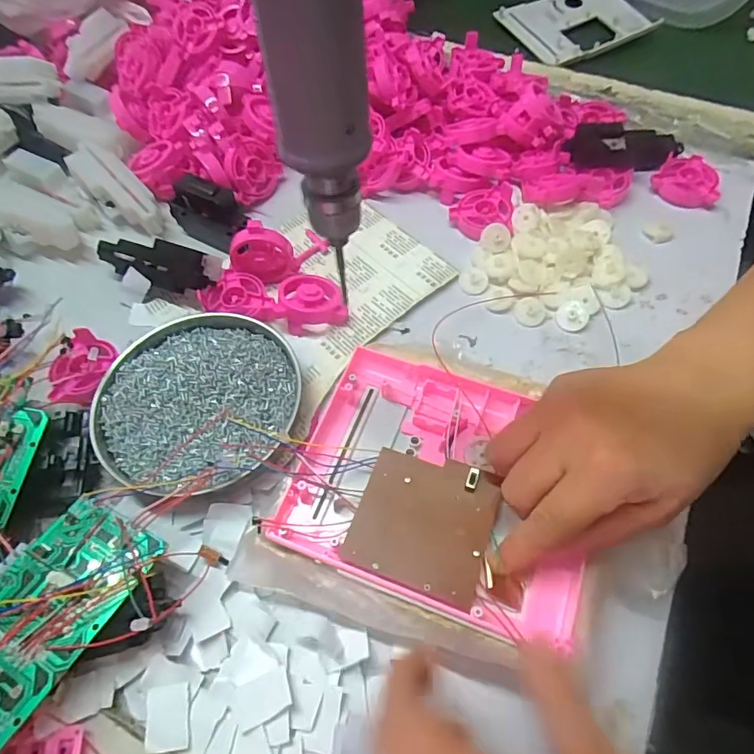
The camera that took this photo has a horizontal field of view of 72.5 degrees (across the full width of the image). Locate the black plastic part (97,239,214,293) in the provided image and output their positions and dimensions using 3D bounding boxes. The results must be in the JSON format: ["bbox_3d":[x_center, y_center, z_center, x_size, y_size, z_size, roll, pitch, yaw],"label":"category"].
[{"bbox_3d":[-0.175,-0.090,0.403,0.096,0.009,0.034,17,84,14],"label":"black plastic part"}]

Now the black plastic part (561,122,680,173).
[{"bbox_3d":[0.221,-0.205,0.459,0.104,0.020,0.038,1,61,0],"label":"black plastic part"}]

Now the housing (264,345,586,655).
[{"bbox_3d":[0.034,0.064,0.311,0.170,0.045,0.134,18,62,9],"label":"housing"}]

